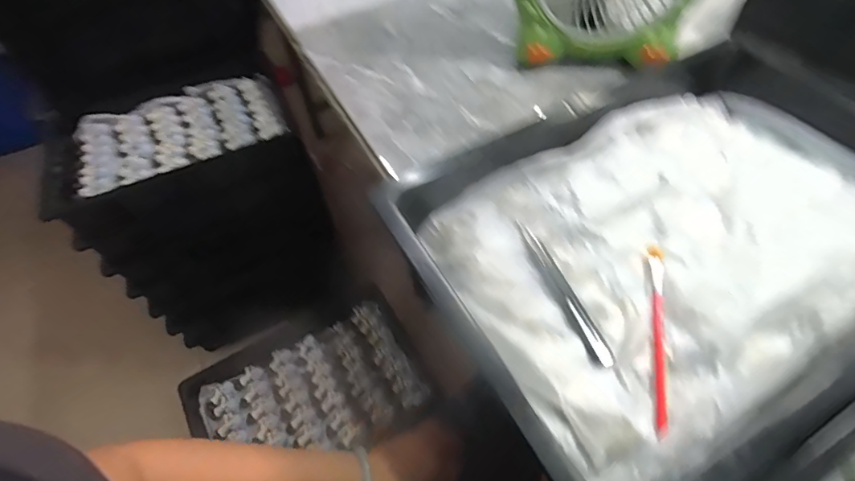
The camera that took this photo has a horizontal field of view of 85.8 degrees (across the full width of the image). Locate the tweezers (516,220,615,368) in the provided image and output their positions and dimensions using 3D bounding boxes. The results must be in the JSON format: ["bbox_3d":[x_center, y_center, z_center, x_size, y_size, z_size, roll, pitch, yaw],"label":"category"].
[{"bbox_3d":[0.119,0.042,0.401,0.014,0.009,0.145,-19,56,-9],"label":"tweezers"}]

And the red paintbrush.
[{"bbox_3d":[0.184,0.074,0.367,0.013,0.013,0.159,9,56,10],"label":"red paintbrush"}]

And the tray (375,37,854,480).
[{"bbox_3d":[0.232,-0.029,0.411,0.486,0.077,0.323,-29,58,-16],"label":"tray"}]

